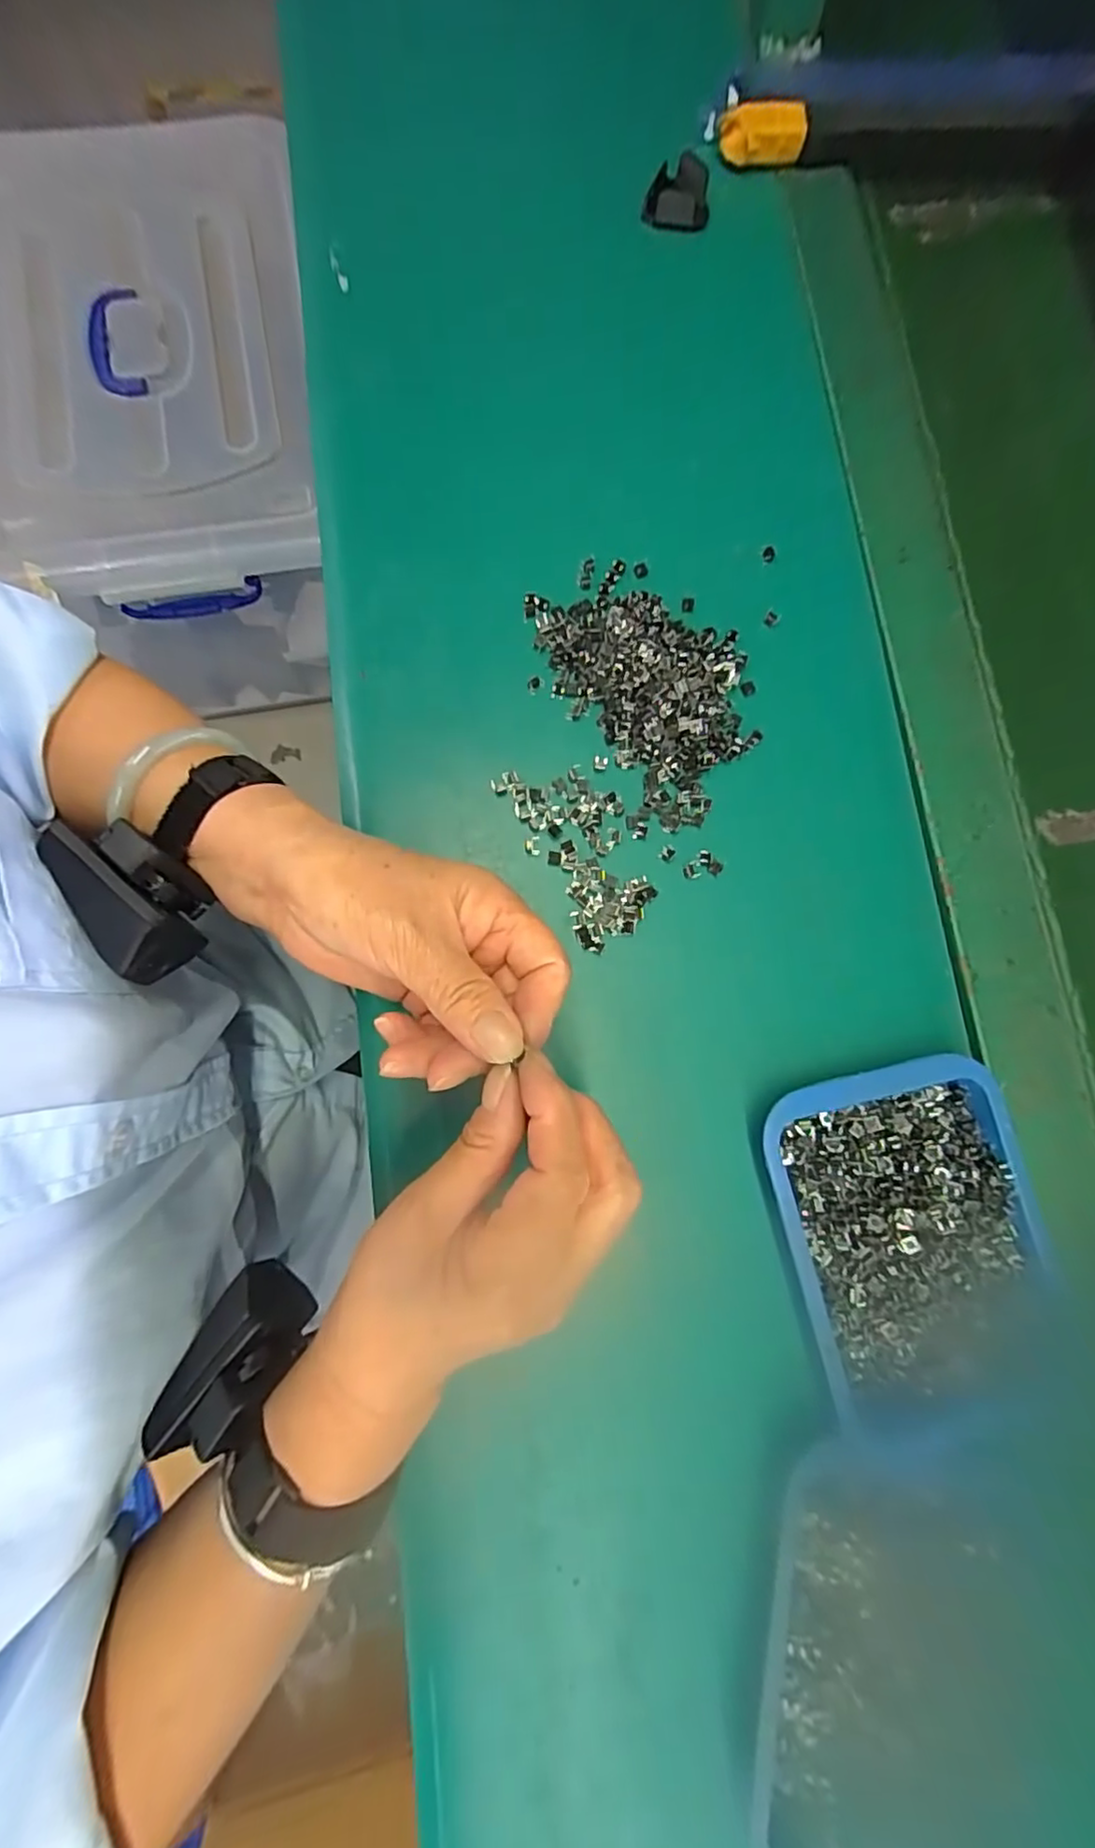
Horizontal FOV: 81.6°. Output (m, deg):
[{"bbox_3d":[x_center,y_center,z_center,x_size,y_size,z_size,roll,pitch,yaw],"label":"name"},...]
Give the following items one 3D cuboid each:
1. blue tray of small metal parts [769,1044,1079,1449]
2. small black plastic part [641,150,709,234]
[{"bbox_3d":[0.170,0.146,0.289,0.118,0.020,0.155,-14,81,-5],"label":"blue tray of small metal parts"},{"bbox_3d":[0.083,-0.451,0.392,0.038,0.018,0.036,18,80,1],"label":"small black plastic part"}]

